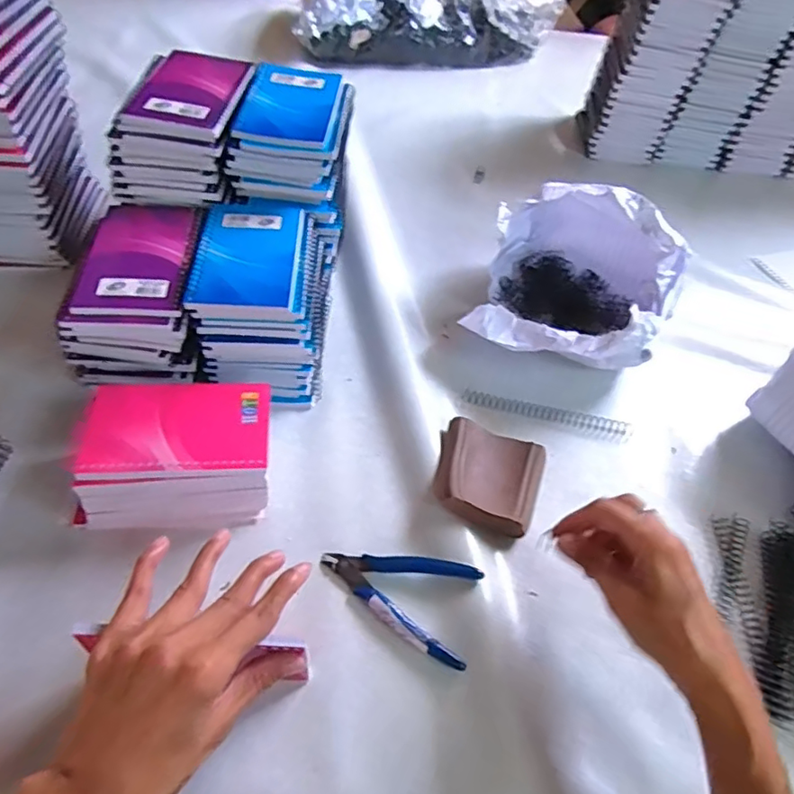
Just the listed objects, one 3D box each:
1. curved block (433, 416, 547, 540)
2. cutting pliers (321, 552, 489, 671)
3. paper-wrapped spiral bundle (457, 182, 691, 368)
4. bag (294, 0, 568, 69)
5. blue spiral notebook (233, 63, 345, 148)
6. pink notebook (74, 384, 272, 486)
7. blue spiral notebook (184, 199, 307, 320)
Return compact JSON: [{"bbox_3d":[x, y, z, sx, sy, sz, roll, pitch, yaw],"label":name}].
[{"bbox_3d":[0.077,0.066,0.483,0.087,0.028,0.091,18,52,7],"label":"curved block"},{"bbox_3d":[-0.001,0.144,0.426,0.116,0.008,0.072,17,52,6],"label":"cutting pliers"},{"bbox_3d":[0.179,-0.116,0.574,0.180,0.124,0.208,30,54,16],"label":"paper-wrapped spiral bundle"},{"bbox_3d":[0.056,-0.649,0.962,0.451,0.129,0.165,-8,53,-13],"label":"bag"},{"bbox_3d":[-0.097,-0.271,0.535,0.082,0.013,0.125,6,51,-3],"label":"blue spiral notebook"},{"bbox_3d":[-0.164,0.023,0.433,0.132,0.009,0.082,-2,52,-9],"label":"pink notebook"},{"bbox_3d":[-0.122,-0.125,0.490,0.087,0.009,0.143,2,52,-6],"label":"blue spiral notebook"}]

